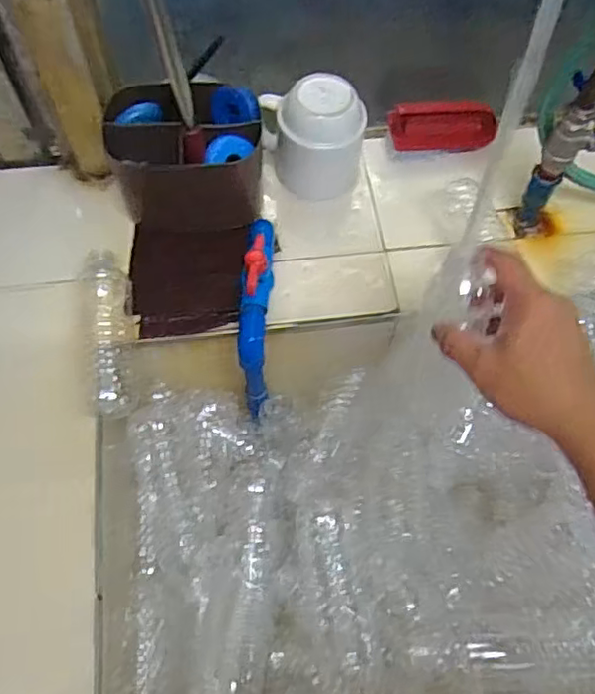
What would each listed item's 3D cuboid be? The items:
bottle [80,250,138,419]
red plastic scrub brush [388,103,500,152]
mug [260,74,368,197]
[{"bbox_3d":[-0.187,-0.014,0.599,0.051,0.060,0.165,-11,64,-8],"label":"bottle"},{"bbox_3d":[0.171,-0.257,0.716,0.129,0.045,0.041,1,63,-2],"label":"red plastic scrub brush"},{"bbox_3d":[0.017,-0.222,0.660,0.112,0.122,0.081,-3,64,-4],"label":"mug"}]

